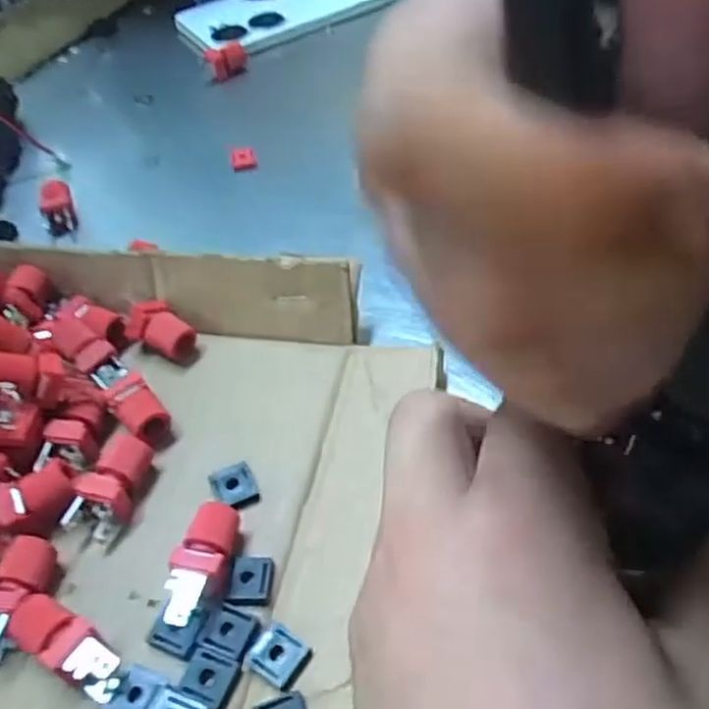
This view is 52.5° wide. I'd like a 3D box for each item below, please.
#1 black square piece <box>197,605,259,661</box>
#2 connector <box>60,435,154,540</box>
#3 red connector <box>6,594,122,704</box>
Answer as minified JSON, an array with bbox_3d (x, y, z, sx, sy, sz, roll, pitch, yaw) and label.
[{"bbox_3d":[-0.035,0.075,0.196,0.013,0.004,0.012,14,50,19],"label":"black square piece"},{"bbox_3d":[-0.076,0.041,0.227,0.015,0.014,0.034,8,49,14],"label":"connector"},{"bbox_3d":[-0.077,0.078,0.193,0.033,0.013,0.013,21,53,24],"label":"red connector"}]

